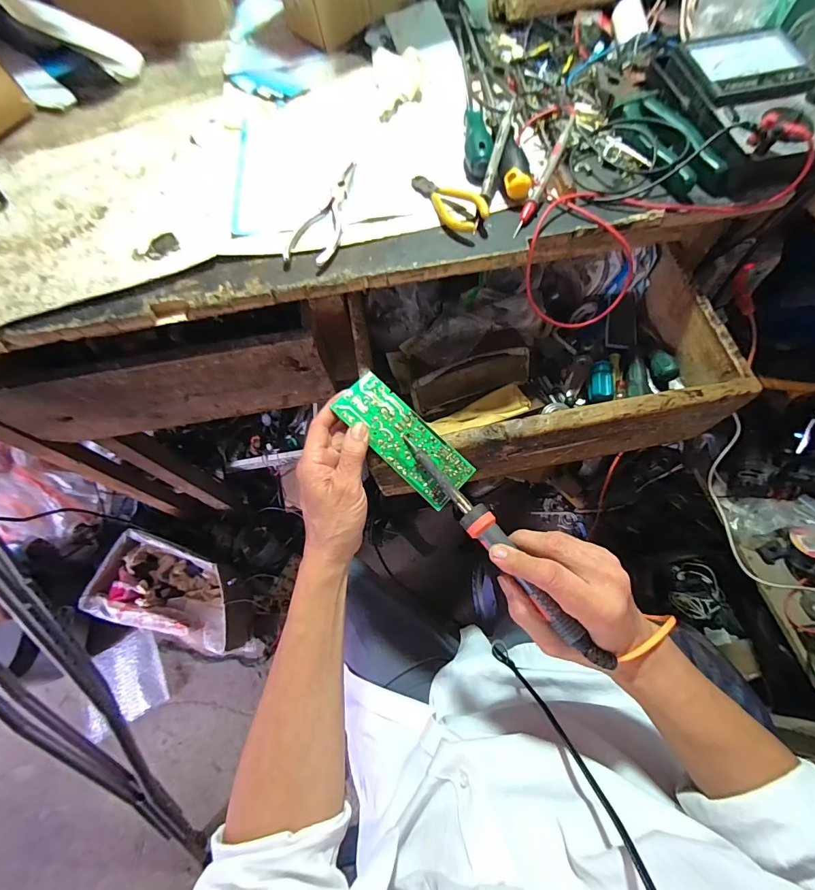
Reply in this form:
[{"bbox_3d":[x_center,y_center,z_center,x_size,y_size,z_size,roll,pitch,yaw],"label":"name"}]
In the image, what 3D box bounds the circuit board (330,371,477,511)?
[{"bbox_3d":[-0.004,-0.007,0.382,0.139,0.005,0.056,45,74,6],"label":"circuit board"}]

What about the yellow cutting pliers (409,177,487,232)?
[{"bbox_3d":[0.041,-0.249,0.401,0.039,0.021,0.097,-26,68,-9],"label":"yellow cutting pliers"}]

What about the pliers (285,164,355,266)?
[{"bbox_3d":[-0.081,-0.240,0.412,0.047,0.009,0.150,12,67,7],"label":"pliers"}]

